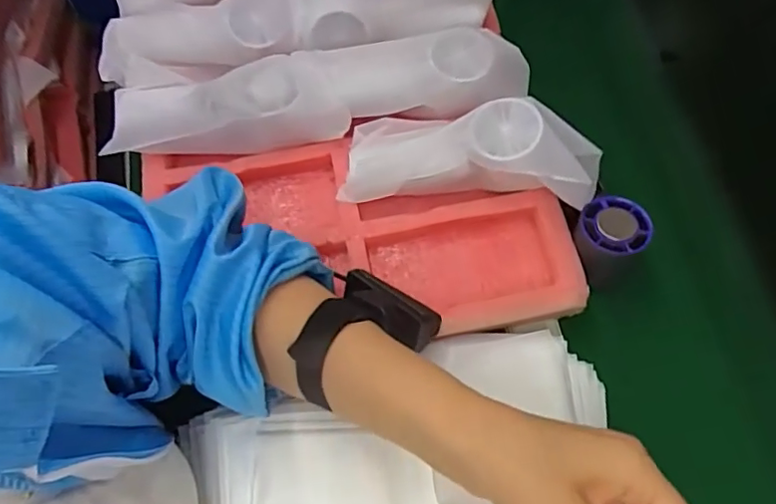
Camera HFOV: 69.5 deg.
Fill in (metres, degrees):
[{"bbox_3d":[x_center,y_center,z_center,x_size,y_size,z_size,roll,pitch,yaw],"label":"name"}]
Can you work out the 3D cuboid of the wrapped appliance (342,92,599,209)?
[{"bbox_3d":[0.062,-0.072,0.440,0.189,0.054,0.068,0,66,16],"label":"wrapped appliance"}]

